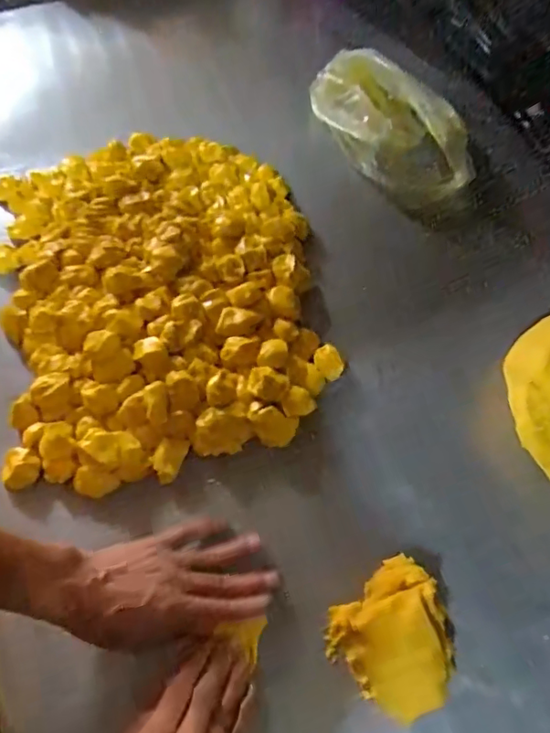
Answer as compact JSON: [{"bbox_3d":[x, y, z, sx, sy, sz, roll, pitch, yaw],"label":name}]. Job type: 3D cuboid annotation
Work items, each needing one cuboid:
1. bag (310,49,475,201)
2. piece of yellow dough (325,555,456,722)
[{"bbox_3d":[0.160,-0.341,0.729,0.165,0.075,0.251,-19,64,-8],"label":"bag"},{"bbox_3d":[0.108,0.238,0.450,0.107,0.055,0.107,-34,67,-15],"label":"piece of yellow dough"}]

